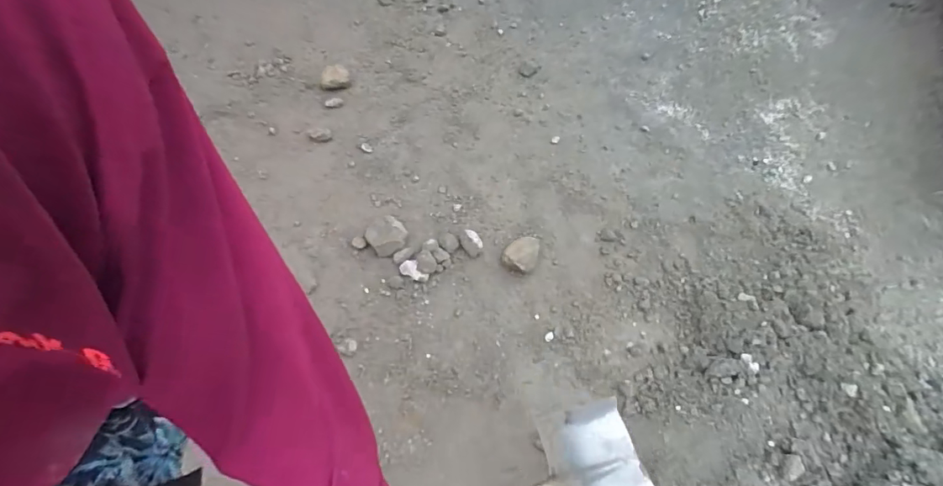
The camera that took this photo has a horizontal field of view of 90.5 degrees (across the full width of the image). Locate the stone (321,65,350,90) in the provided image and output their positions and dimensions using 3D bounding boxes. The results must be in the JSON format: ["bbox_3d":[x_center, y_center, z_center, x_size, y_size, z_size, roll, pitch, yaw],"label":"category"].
[{"bbox_3d":[-0.497,-0.599,1.703,0.108,0.068,0.089,-9,60,-8],"label":"stone"}]

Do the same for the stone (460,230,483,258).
[{"bbox_3d":[-0.001,-0.001,1.345,0.078,0.049,0.059,37,66,17],"label":"stone"}]

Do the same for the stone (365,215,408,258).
[{"bbox_3d":[-0.241,-0.021,1.341,0.098,0.058,0.105,1,61,-2],"label":"stone"}]

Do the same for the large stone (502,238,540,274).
[{"bbox_3d":[0.147,0.032,1.339,0.099,0.077,0.119,29,64,13],"label":"large stone"}]

